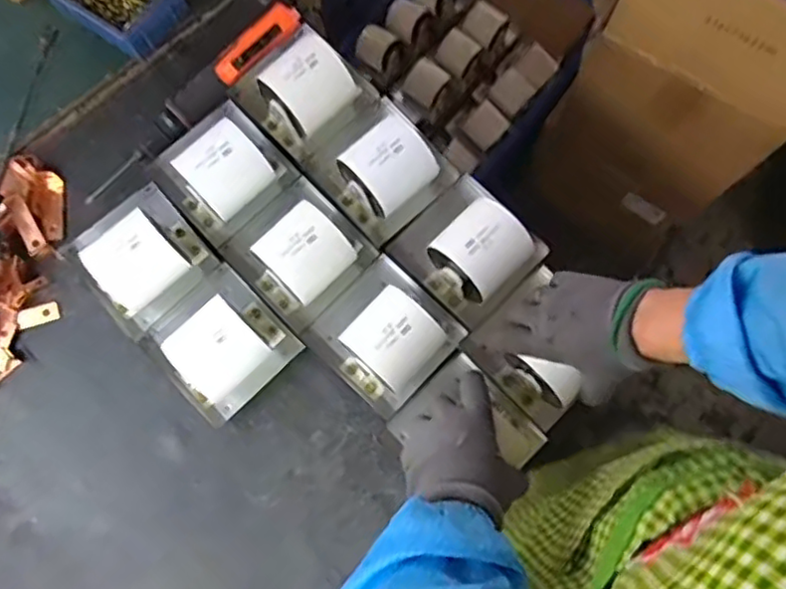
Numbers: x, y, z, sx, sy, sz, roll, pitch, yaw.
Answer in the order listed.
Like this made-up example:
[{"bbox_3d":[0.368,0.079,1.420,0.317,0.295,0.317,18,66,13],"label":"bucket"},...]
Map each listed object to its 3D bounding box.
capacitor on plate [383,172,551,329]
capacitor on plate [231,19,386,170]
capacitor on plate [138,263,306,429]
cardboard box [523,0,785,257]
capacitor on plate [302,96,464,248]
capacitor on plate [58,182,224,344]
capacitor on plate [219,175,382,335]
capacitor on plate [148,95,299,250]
[{"bbox_3d":[0.075,-0.052,0.640,0.120,0.087,0.125,-42,79,-9],"label":"capacitor on plate"},{"bbox_3d":[-0.097,-0.225,0.683,0.117,0.101,0.120,43,80,10],"label":"capacitor on plate"},{"bbox_3d":[-0.176,0.041,0.628,0.114,0.102,0.124,-44,79,-9],"label":"capacitor on plate"},{"bbox_3d":[0.494,-0.351,1.112,0.338,0.722,0.329,42,80,10],"label":"cardboard box"},{"bbox_3d":[-0.017,-0.138,0.666,0.118,0.096,0.129,-43,79,-9],"label":"capacitor on plate"},{"bbox_3d":[-0.262,-0.047,0.644,0.120,0.092,0.126,-43,79,-9],"label":"capacitor on plate"},{"bbox_3d":[-0.098,-0.051,0.642,0.119,0.089,0.125,-44,79,-9],"label":"capacitor on plate"},{"bbox_3d":[-0.181,-0.136,0.662,0.118,0.091,0.123,-41,79,-9],"label":"capacitor on plate"}]

